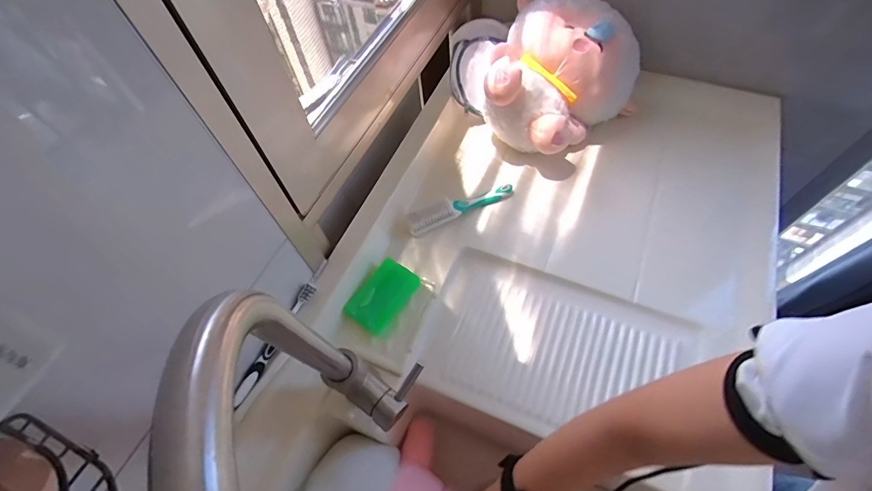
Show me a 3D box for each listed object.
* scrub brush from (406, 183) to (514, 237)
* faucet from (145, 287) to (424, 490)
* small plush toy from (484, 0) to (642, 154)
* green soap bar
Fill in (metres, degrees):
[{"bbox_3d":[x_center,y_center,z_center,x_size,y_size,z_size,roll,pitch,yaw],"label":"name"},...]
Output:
[{"bbox_3d":[0.042,-0.069,0.664,0.187,0.028,0.037,-23,60,-9],"label":"scrub brush"},{"bbox_3d":[-0.064,0.165,0.287,0.072,0.350,0.235,-8,59,-1],"label":"faucet"},{"bbox_3d":[0.206,-0.281,0.691,0.225,0.187,0.231,28,65,19],"label":"small plush toy"},{"bbox_3d":[-0.078,0.075,0.597,0.066,0.022,0.105,39,68,-1],"label":"green soap bar"}]

